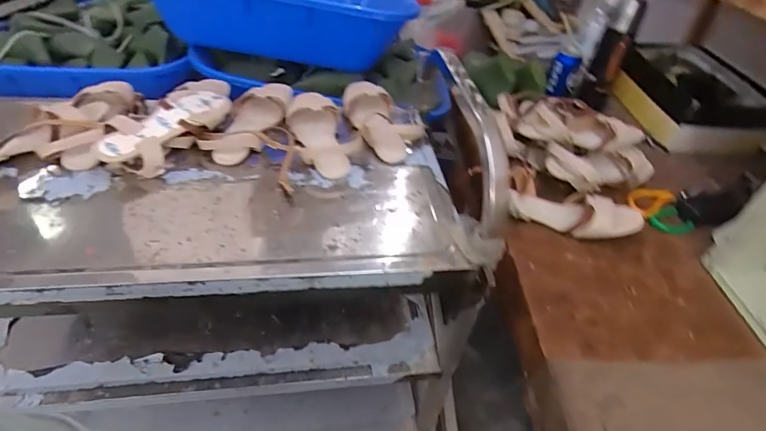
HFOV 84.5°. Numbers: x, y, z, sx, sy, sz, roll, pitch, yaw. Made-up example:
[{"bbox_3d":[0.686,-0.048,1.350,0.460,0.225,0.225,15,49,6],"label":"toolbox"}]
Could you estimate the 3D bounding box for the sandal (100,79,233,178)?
[{"bbox_3d":[-0.336,-0.161,0.701,0.113,0.059,0.274,18,44,11],"label":"sandal"}]

